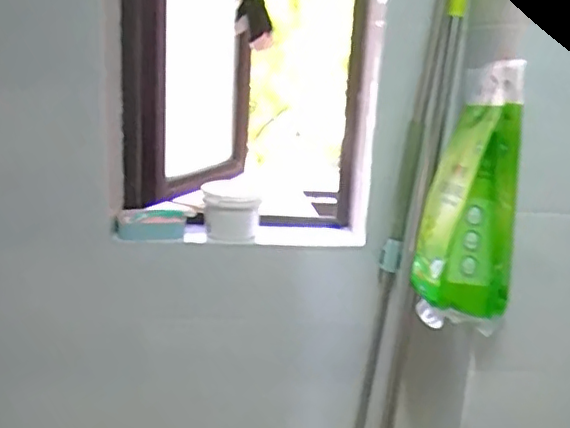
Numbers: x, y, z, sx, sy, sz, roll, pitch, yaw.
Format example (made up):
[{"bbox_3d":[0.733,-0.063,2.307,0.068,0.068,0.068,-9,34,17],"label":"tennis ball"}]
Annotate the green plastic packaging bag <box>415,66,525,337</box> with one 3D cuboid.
[{"bbox_3d":[0.313,-0.028,1.044,0.147,0.416,0.183,5,16,10],"label":"green plastic packaging bag"}]

